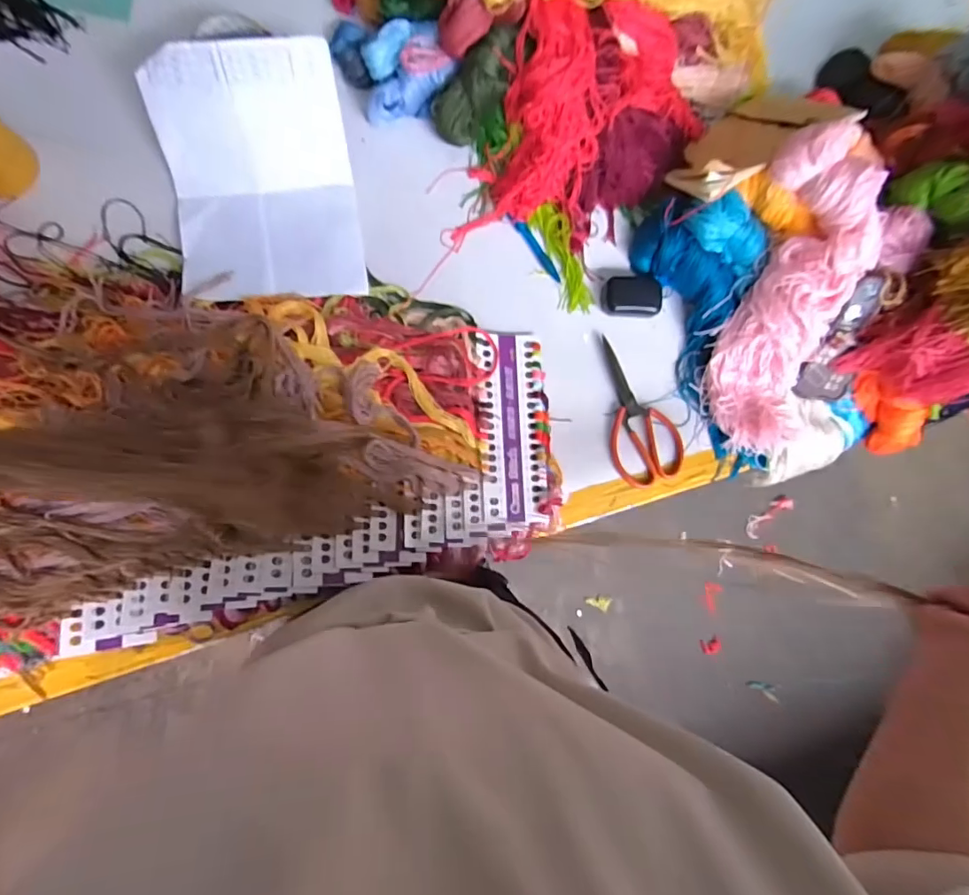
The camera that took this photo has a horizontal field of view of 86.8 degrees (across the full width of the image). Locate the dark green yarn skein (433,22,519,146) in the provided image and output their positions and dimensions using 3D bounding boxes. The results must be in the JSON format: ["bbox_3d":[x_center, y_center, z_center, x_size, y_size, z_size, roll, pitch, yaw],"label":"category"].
[{"bbox_3d":[-0.009,-0.444,0.628,0.066,0.046,0.140,42,113,-3],"label":"dark green yarn skein"}]

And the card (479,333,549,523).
[{"bbox_3d":[0.034,-0.027,0.649,0.080,0.006,0.237,1,82,-17],"label":"card"}]

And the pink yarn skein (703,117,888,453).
[{"bbox_3d":[0.375,-0.179,0.637,0.123,0.098,0.374,8,111,-7],"label":"pink yarn skein"}]

